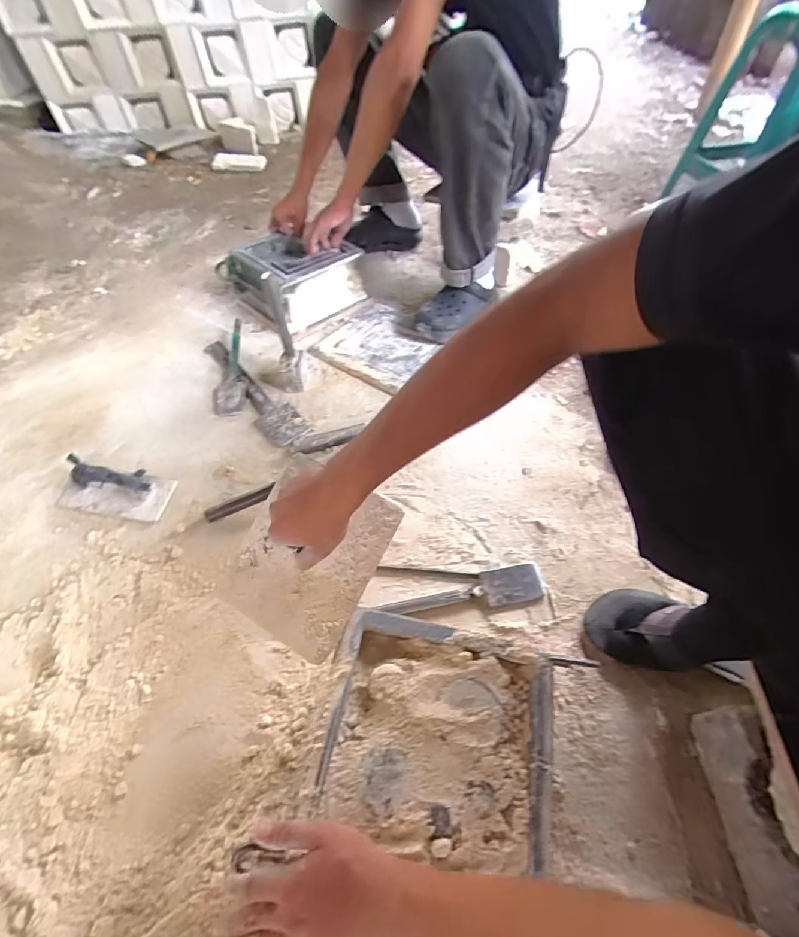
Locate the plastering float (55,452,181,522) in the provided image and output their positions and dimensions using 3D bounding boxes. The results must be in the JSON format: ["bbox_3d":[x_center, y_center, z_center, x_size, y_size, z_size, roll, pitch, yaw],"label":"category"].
[{"bbox_3d":[-0.496,0.026,0.759,0.187,0.068,0.090,7,54,4],"label":"plastering float"}]

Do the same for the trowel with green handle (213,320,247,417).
[{"bbox_3d":[-0.360,-0.215,0.934,0.066,0.057,0.224,-7,54,-6],"label":"trowel with green handle"}]

